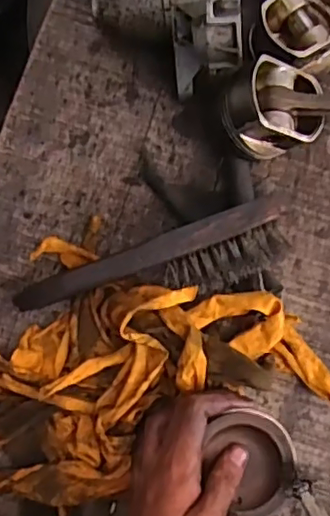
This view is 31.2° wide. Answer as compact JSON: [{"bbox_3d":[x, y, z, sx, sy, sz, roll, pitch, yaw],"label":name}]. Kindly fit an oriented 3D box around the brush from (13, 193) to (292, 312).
[{"bbox_3d":[0.002,0.008,0.436,0.216,0.050,0.053,-23,82,-4],"label":"brush"}]

